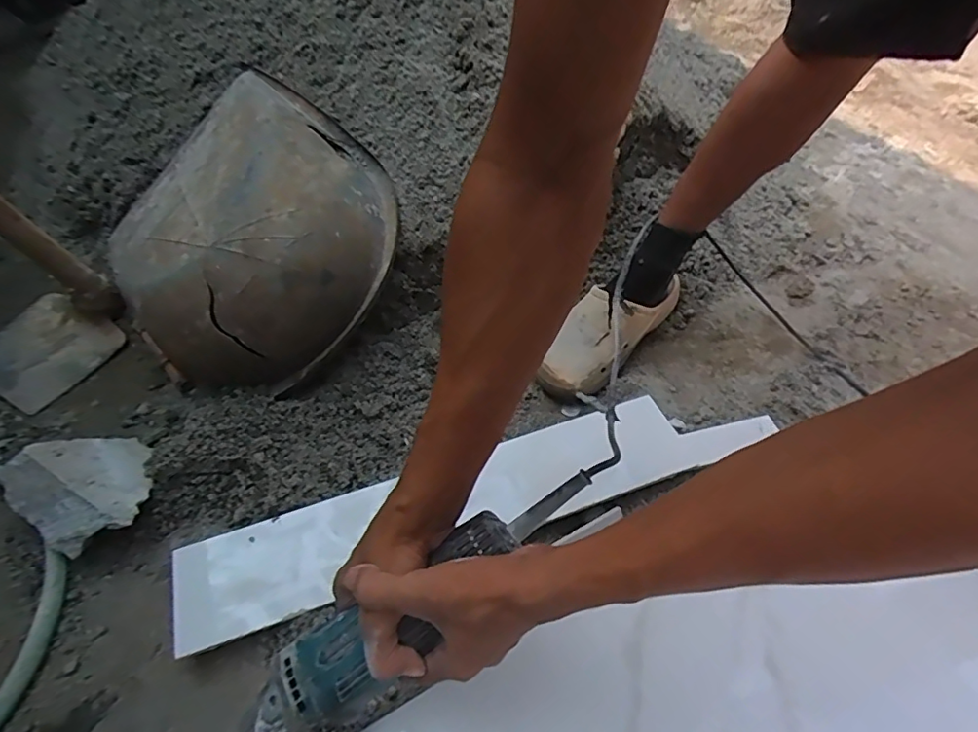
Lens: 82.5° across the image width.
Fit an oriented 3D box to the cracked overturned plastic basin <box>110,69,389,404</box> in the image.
[{"bbox_3d":[-0.332,-0.184,0.774,0.376,0.179,0.388,-45,55,4],"label":"cracked overturned plastic basin"}]

